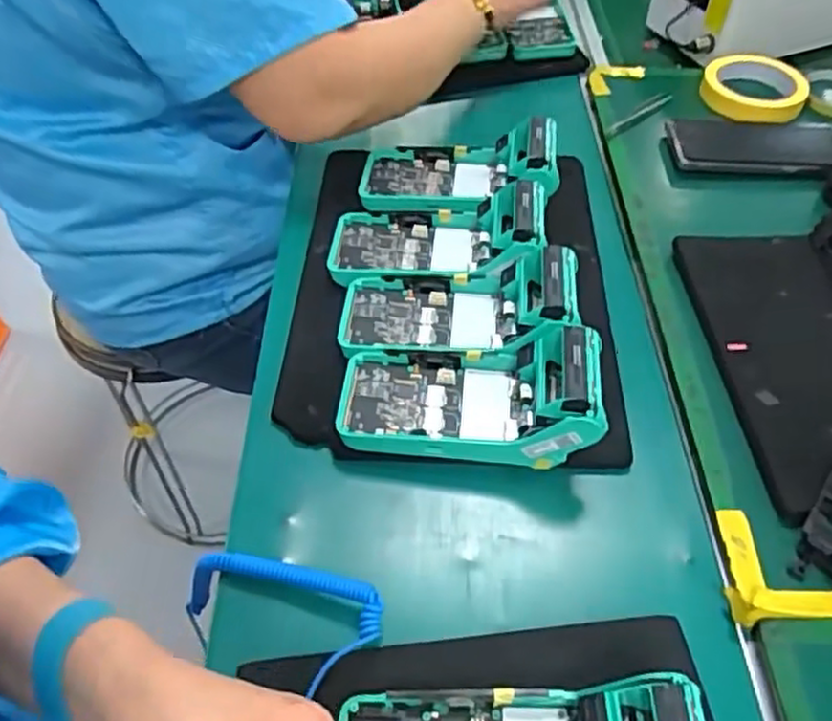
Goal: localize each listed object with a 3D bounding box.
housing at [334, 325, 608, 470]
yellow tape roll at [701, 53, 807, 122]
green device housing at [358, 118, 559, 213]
[{"bbox_3d":[0.032,0.024,0.473,0.168,0.081,0.080,4,51,5],"label":"housing"},{"bbox_3d":[0.341,-0.274,0.713,0.095,0.014,0.093,-3,60,6],"label":"yellow tape roll"},{"bbox_3d":[0.035,-0.170,0.616,0.170,0.064,0.098,7,51,7],"label":"green device housing"}]

